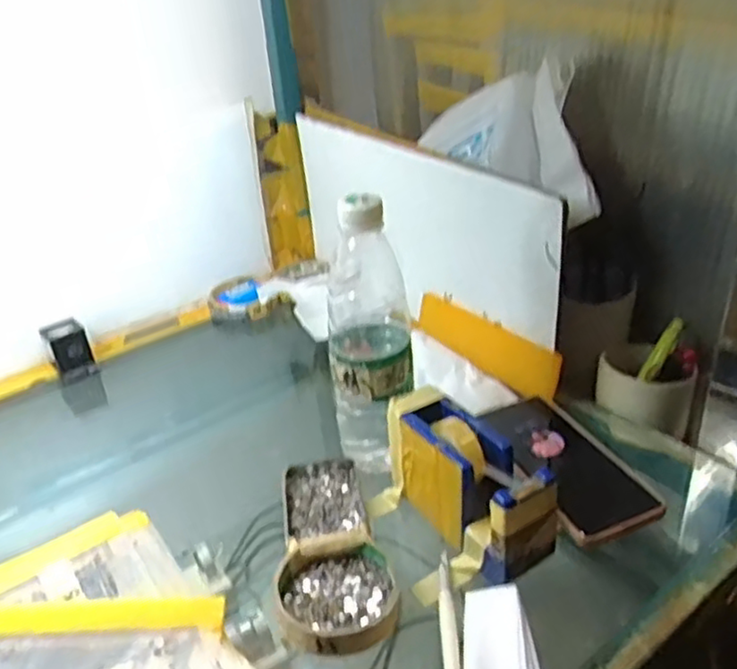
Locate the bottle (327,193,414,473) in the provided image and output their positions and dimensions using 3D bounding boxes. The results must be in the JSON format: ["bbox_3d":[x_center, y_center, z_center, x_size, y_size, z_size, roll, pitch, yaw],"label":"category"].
[{"bbox_3d":[0.001,0.005,0.532,0.065,0.217,0.072,-3,31,4],"label":"bottle"}]

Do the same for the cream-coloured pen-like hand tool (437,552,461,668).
[{"bbox_3d":[0.050,0.190,0.419,0.011,0.014,0.138,-3,32,2],"label":"cream-coloured pen-like hand tool"}]

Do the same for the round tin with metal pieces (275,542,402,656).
[{"bbox_3d":[-0.020,0.173,0.449,0.078,0.015,0.073,-3,32,2],"label":"round tin with metal pieces"}]

